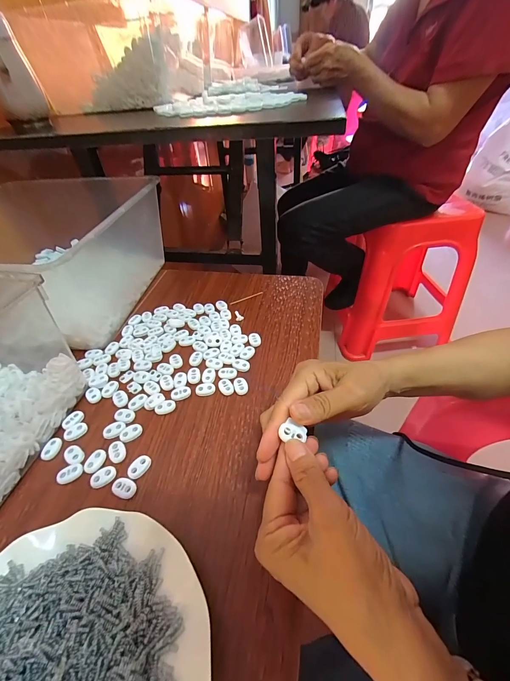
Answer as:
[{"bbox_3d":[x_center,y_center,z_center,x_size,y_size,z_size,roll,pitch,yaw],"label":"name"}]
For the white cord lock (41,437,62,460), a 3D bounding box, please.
[{"bbox_3d":[-0.208,0.110,0.299,0.014,0.004,0.022,2,45,7],"label":"white cord lock"}]

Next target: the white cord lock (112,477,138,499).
[{"bbox_3d":[-0.119,0.133,0.266,0.023,0.004,0.015,11,46,16],"label":"white cord lock"}]

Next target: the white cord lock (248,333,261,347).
[{"bbox_3d":[0.000,0.000,0.391,0.015,0.007,0.020,-9,44,-4],"label":"white cord lock"}]

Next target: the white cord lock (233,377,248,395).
[{"bbox_3d":[-0.017,0.052,0.340,0.015,0.006,0.022,-16,45,-12],"label":"white cord lock"}]

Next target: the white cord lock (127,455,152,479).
[{"bbox_3d":[-0.111,0.120,0.280,0.015,0.006,0.022,25,51,27],"label":"white cord lock"}]

